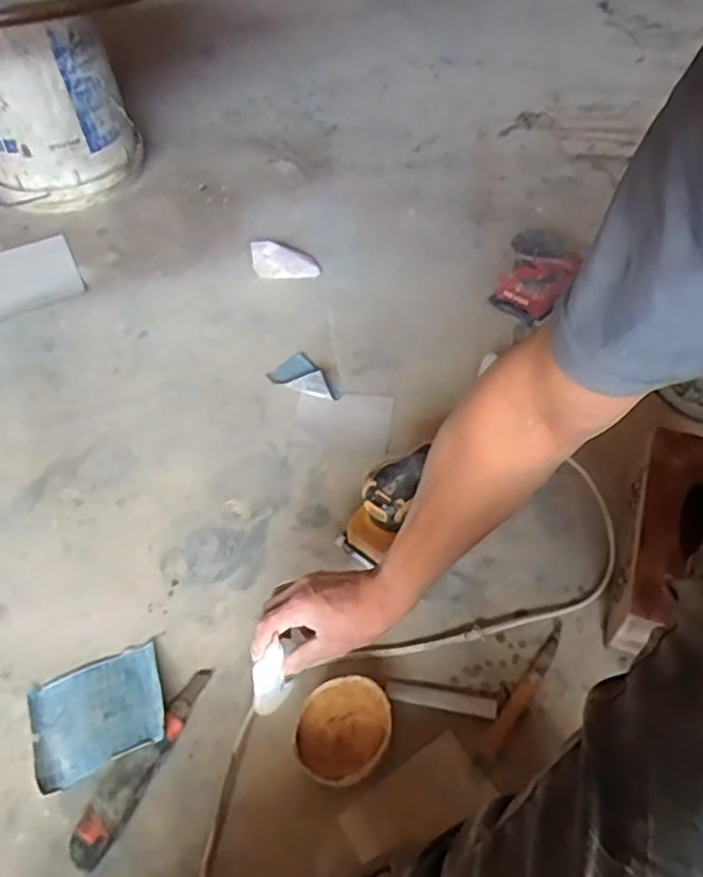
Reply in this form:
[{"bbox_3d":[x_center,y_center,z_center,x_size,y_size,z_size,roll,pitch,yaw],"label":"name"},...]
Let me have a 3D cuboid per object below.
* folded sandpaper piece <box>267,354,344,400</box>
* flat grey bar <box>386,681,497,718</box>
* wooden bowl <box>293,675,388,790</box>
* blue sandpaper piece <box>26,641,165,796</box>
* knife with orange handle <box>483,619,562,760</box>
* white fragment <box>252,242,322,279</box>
[{"bbox_3d":[-0.073,-0.086,0.991,0.067,0.028,0.106,-32,57,-20],"label":"folded sandpaper piece"},{"bbox_3d":[0.093,0.268,0.676,0.111,0.004,0.020,7,53,8],"label":"flat grey bar"},{"bbox_3d":[-0.009,0.288,0.649,0.087,0.031,0.103,15,55,15],"label":"wooden bowl"},{"bbox_3d":[-0.266,0.286,0.687,0.134,0.010,0.116,-23,46,-10],"label":"blue sandpaper piece"},{"bbox_3d":[0.185,0.256,0.682,0.018,0.011,0.172,30,59,24],"label":"knife with orange handle"},{"bbox_3d":[-0.116,-0.312,1.159,0.120,0.048,0.066,-3,52,1],"label":"white fragment"}]

